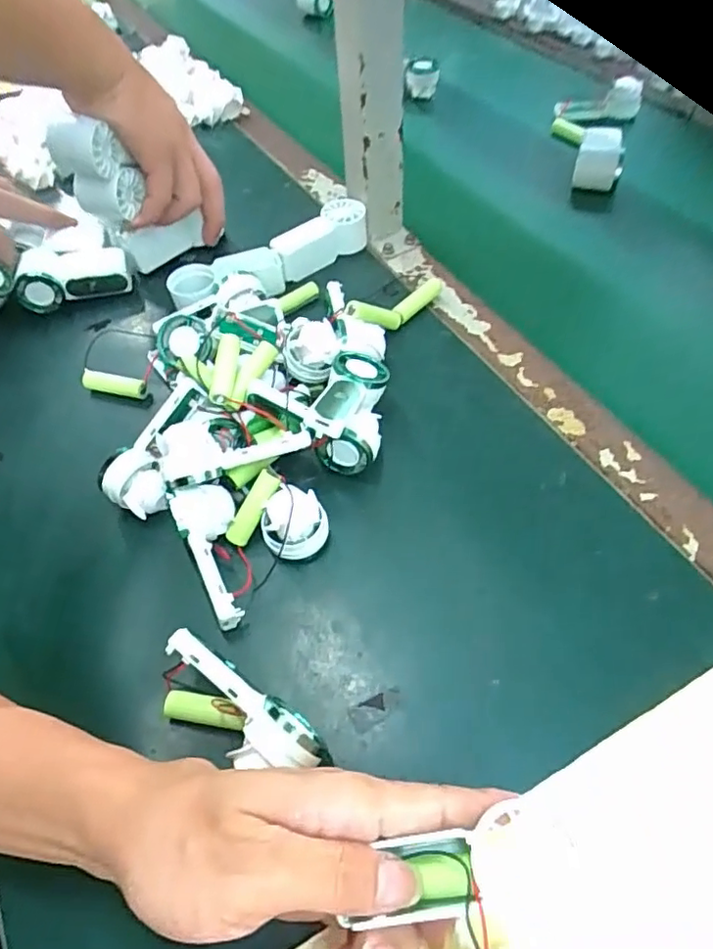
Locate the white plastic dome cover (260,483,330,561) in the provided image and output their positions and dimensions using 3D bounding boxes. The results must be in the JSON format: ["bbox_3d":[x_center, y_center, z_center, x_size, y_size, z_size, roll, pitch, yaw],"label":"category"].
[{"bbox_3d":[-0.038,0.033,0.369,0.036,0.037,0.038,31,62,22],"label":"white plastic dome cover"}]

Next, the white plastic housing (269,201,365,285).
[{"bbox_3d":[-0.034,-0.210,0.534,0.095,0.034,0.043,-36,61,-21],"label":"white plastic housing"}]

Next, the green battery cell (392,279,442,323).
[{"bbox_3d":[0.052,-0.144,0.488,0.015,0.016,0.058,35,65,25],"label":"green battery cell"}]

